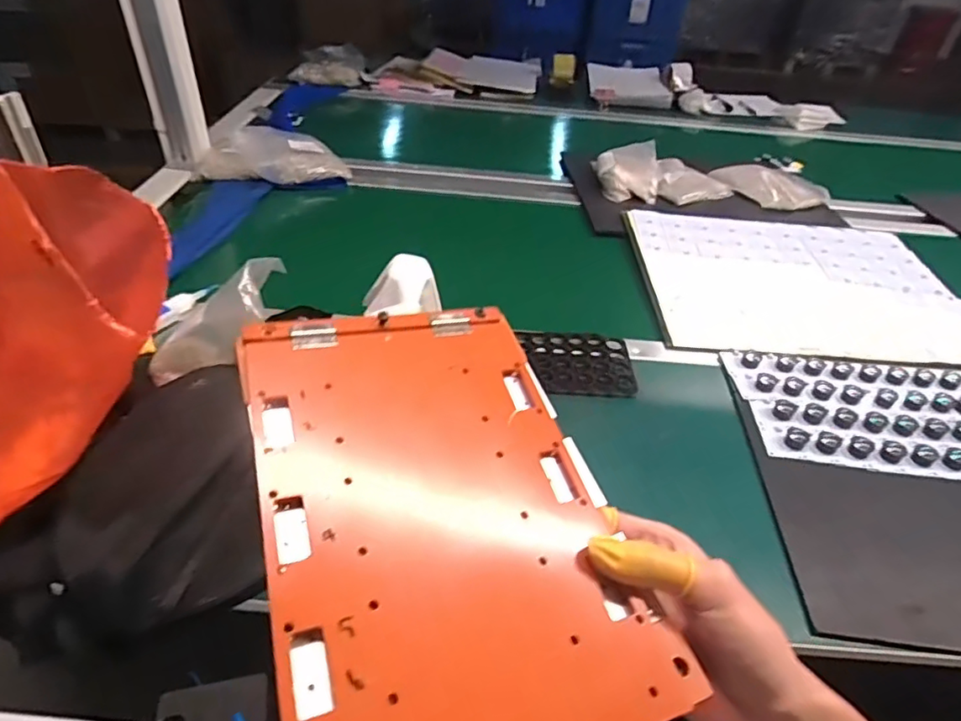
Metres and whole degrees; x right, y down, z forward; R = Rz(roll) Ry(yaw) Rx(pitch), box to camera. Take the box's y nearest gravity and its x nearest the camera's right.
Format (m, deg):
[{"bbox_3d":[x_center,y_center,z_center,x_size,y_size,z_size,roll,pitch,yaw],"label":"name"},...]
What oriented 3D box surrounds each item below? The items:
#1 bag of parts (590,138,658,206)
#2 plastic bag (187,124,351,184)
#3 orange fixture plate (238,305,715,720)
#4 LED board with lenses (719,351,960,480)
[{"bbox_3d":[0.283,-0.368,1.096,0.115,0.061,0.159,3,40,-2],"label":"bag of parts"},{"bbox_3d":[-0.389,-0.380,1.070,0.259,0.057,0.170,-11,43,-18],"label":"plastic bag"},{"bbox_3d":[-0.021,0.065,0.286,0.164,0.007,0.243,-8,51,-22],"label":"orange fixture plate"},{"bbox_3d":[0.555,0.061,0.675,0.489,0.021,0.196,7,40,3],"label":"LED board with lenses"}]

